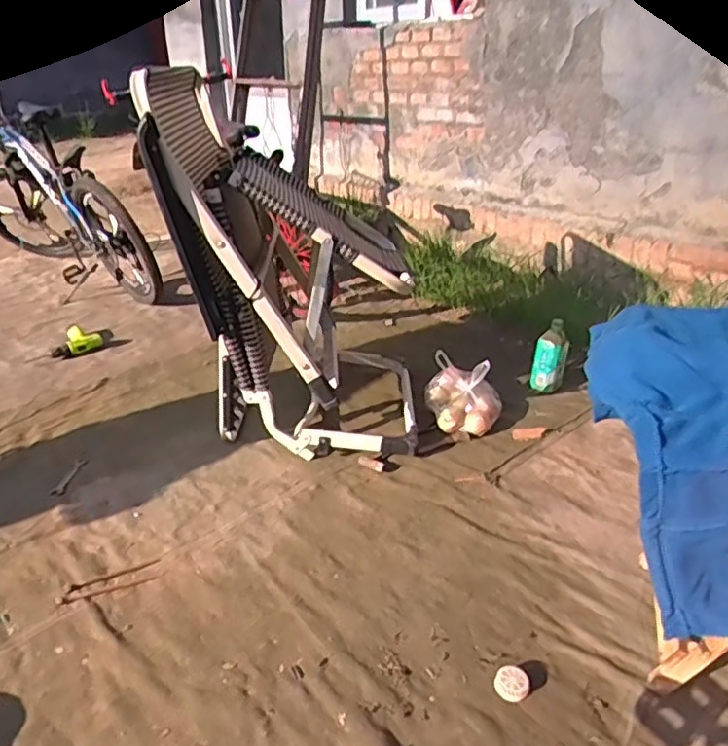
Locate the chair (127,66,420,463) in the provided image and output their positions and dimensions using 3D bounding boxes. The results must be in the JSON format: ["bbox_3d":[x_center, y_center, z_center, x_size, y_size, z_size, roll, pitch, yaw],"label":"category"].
[{"bbox_3d":[-0.176,-0.261,1.584,0.640,0.812,0.558,0,28,-2],"label":"chair"}]

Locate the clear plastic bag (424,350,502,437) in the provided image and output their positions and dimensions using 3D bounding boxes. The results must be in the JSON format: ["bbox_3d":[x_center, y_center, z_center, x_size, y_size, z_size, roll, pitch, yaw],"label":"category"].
[{"bbox_3d":[0.259,0.057,1.670,0.207,0.162,0.178,8,29,14],"label":"clear plastic bag"}]

